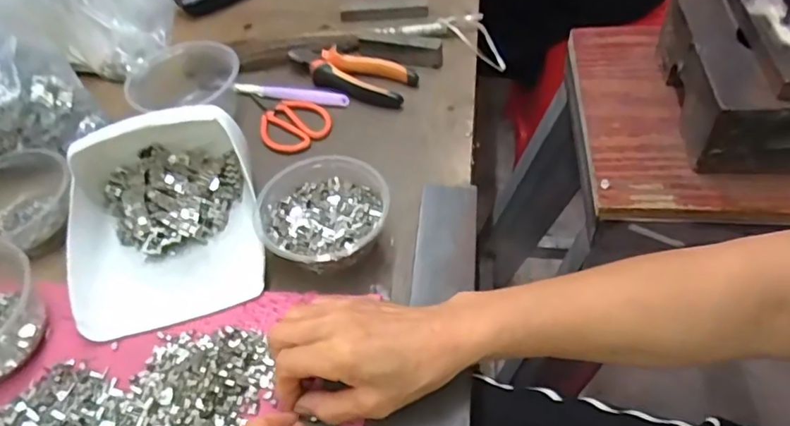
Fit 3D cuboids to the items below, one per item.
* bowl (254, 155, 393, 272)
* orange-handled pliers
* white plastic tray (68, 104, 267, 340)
[{"bbox_3d":[-0.059,0.009,0.470,0.104,0.049,0.103,-4,49,4],"label":"bowl"},{"bbox_3d":[-0.053,-0.154,0.626,0.152,0.022,0.055,16,54,20],"label":"orange-handled pliers"},{"bbox_3d":[-0.196,-0.007,0.468,0.154,0.077,0.179,-15,50,-6],"label":"white plastic tray"}]

